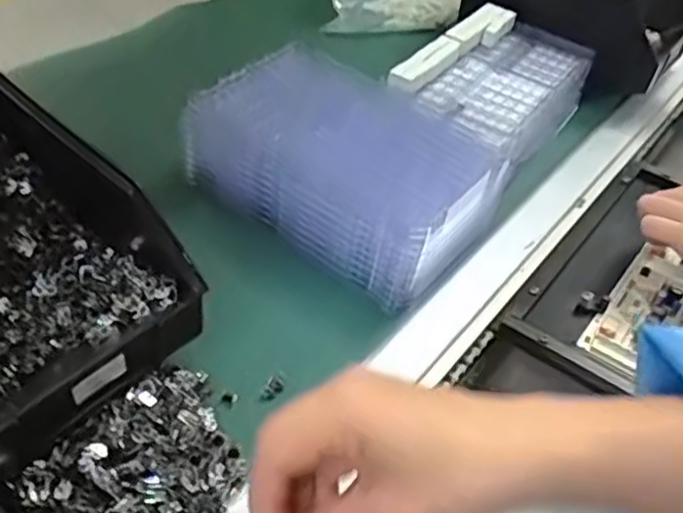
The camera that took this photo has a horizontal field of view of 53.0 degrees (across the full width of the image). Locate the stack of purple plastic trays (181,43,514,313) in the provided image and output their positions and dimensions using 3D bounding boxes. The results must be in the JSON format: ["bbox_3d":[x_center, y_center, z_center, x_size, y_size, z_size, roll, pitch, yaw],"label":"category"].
[{"bbox_3d":[0.007,-0.073,0.520,0.214,0.072,0.143,30,48,24],"label":"stack of purple plastic trays"}]

